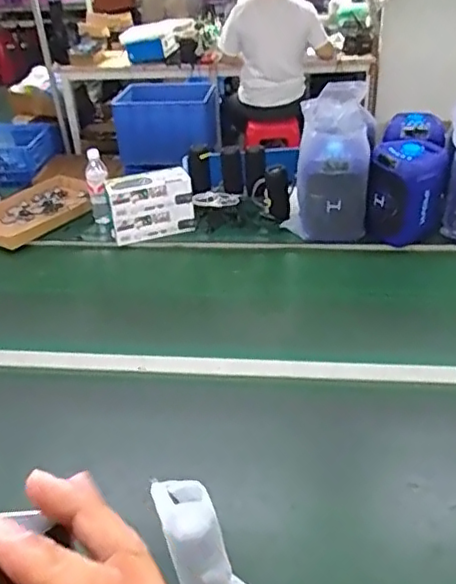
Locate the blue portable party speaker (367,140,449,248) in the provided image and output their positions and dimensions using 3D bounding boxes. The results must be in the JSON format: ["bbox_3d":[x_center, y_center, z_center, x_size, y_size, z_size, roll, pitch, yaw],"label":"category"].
[{"bbox_3d":[0.490,-0.272,1.644,0.187,0.249,0.173,11,35,21],"label":"blue portable party speaker"}]

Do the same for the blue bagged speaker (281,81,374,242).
[{"bbox_3d":[0.294,-0.363,1.712,0.221,0.368,0.296,5,33,13],"label":"blue bagged speaker"}]

